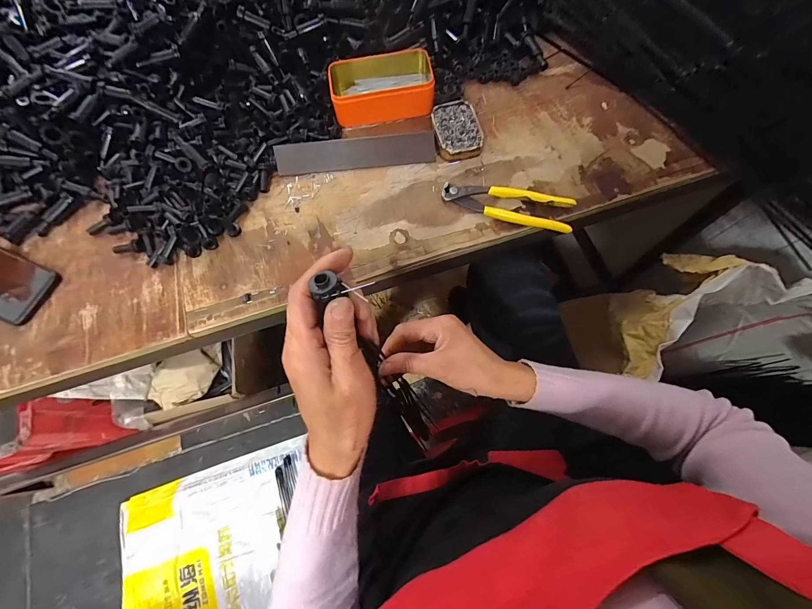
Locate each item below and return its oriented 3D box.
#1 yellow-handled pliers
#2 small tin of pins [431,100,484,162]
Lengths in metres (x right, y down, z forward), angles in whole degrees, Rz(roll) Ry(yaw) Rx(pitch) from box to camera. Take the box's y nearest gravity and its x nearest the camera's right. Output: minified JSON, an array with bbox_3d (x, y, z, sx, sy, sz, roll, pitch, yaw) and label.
[{"bbox_3d":[0.129,-0.131,0.453,0.164,0.025,0.044,19,71,8],"label":"yellow-handled pliers"},{"bbox_3d":[0.071,-0.241,0.491,0.060,0.025,0.087,-11,70,-3],"label":"small tin of pins"}]

